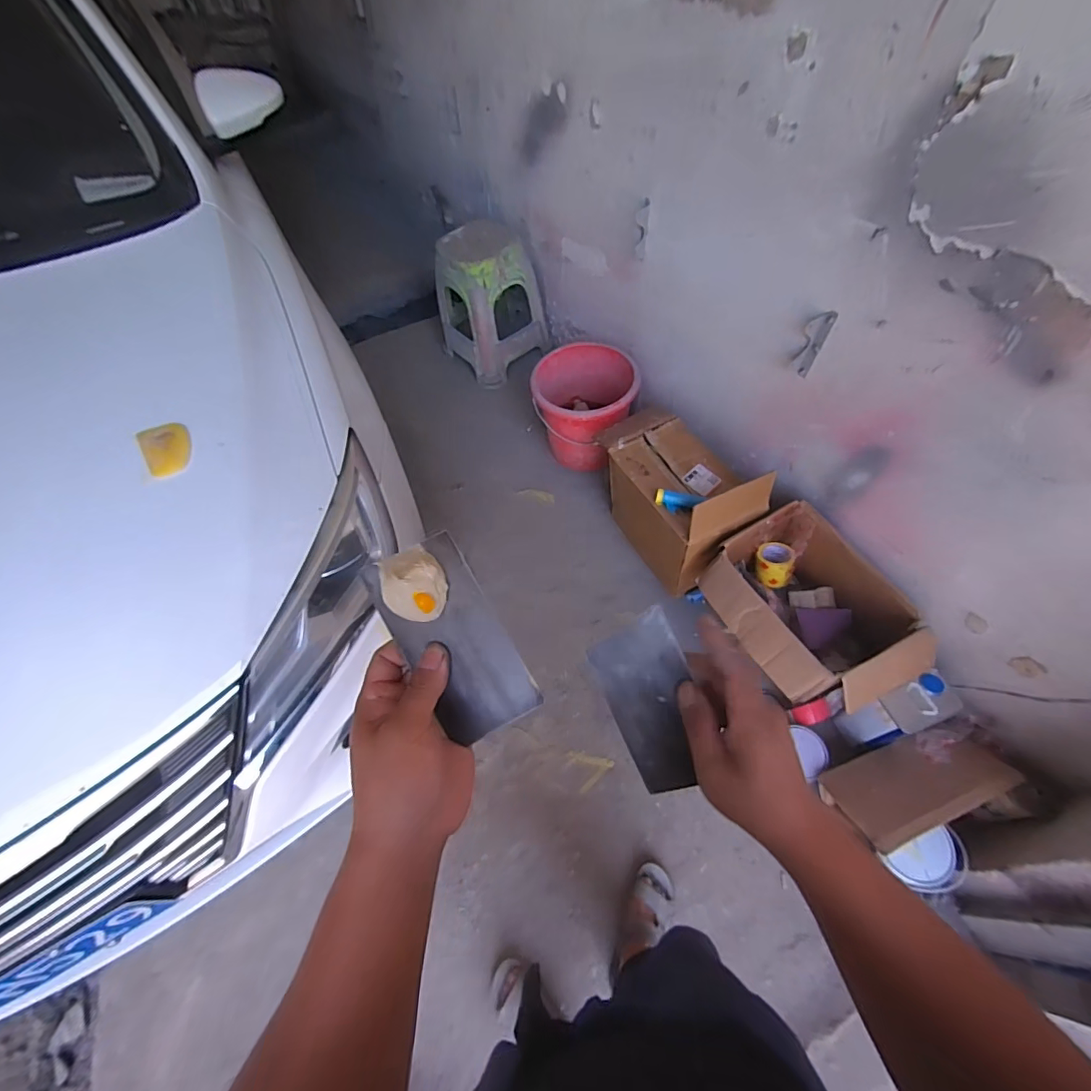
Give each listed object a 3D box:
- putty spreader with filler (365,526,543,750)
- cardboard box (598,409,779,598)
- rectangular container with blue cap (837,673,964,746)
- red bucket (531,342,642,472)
[{"bbox_3d":[-0.063,0.062,0.317,0.068,0.023,0.129,-33,88,9],"label":"putty spreader with filler"},{"bbox_3d":[0.396,-0.121,1.491,0.276,0.409,0.446,-23,59,-15],"label":"cardboard box"},{"bbox_3d":[0.881,0.417,1.214,0.205,0.193,0.094,-16,57,-10],"label":"rectangular container with blue cap"},{"bbox_3d":[0.141,-0.492,1.800,0.359,0.327,0.354,0,56,0],"label":"red bucket"}]

